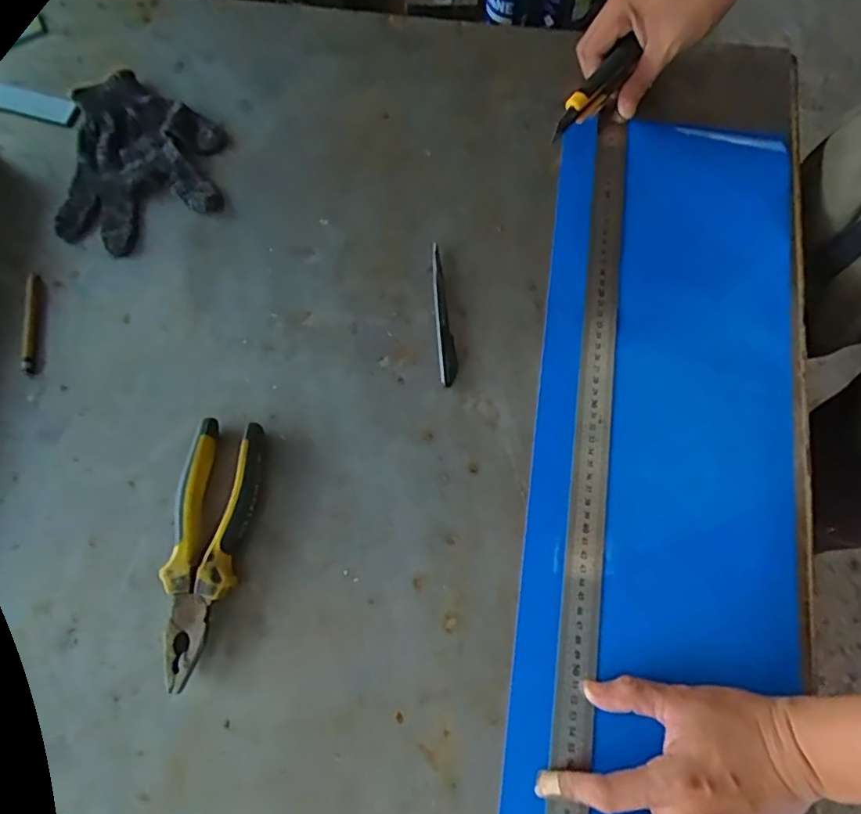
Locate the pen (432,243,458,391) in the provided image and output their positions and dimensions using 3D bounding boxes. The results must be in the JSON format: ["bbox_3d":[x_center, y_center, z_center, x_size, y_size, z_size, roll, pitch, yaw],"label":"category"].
[{"bbox_3d":[0.010,-0.080,0.495,0.014,0.008,0.129,-5,73,0],"label":"pen"}]

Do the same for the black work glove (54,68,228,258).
[{"bbox_3d":[-0.267,-0.231,0.544,0.144,0.021,0.183,1,73,2],"label":"black work glove"}]

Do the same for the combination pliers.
[{"bbox_3d":[-0.165,0.104,0.433,0.053,0.028,0.187,7,73,4],"label":"combination pliers"}]

